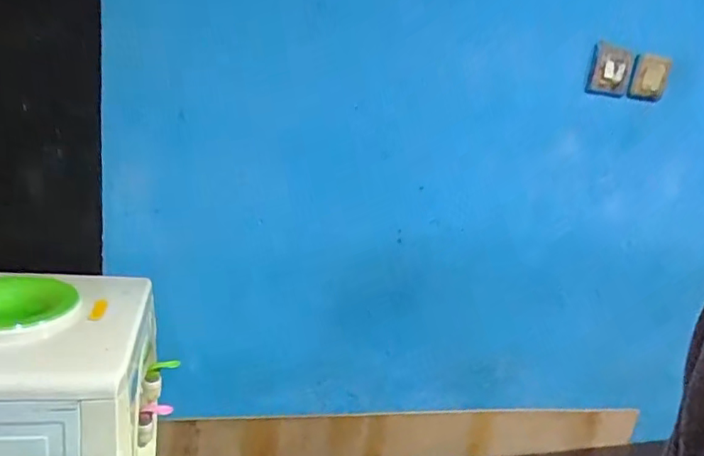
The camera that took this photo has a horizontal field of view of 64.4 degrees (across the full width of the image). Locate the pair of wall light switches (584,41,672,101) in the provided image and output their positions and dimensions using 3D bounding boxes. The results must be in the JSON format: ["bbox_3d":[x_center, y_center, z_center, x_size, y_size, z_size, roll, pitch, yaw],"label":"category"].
[{"bbox_3d":[0.519,-0.290,1.053,0.169,0.087,0.013,4,16,-13],"label":"pair of wall light switches"}]

